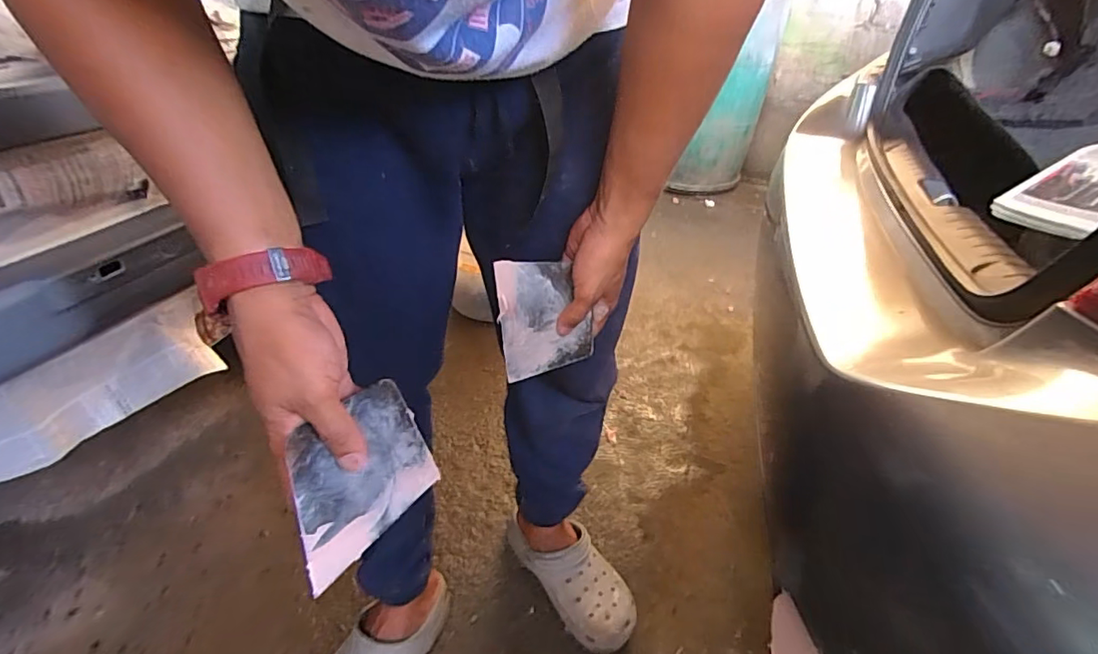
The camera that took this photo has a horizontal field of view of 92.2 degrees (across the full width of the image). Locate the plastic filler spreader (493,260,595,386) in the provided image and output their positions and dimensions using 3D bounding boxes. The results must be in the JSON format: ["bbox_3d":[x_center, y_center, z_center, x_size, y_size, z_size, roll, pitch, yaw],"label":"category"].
[{"bbox_3d":[-0.005,-0.010,0.565,0.096,0.140,0.005,-12,32,-9],"label":"plastic filler spreader"}]

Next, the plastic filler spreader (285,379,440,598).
[{"bbox_3d":[-0.134,0.102,0.382,0.005,0.097,0.135,-13,9,22],"label":"plastic filler spreader"}]

